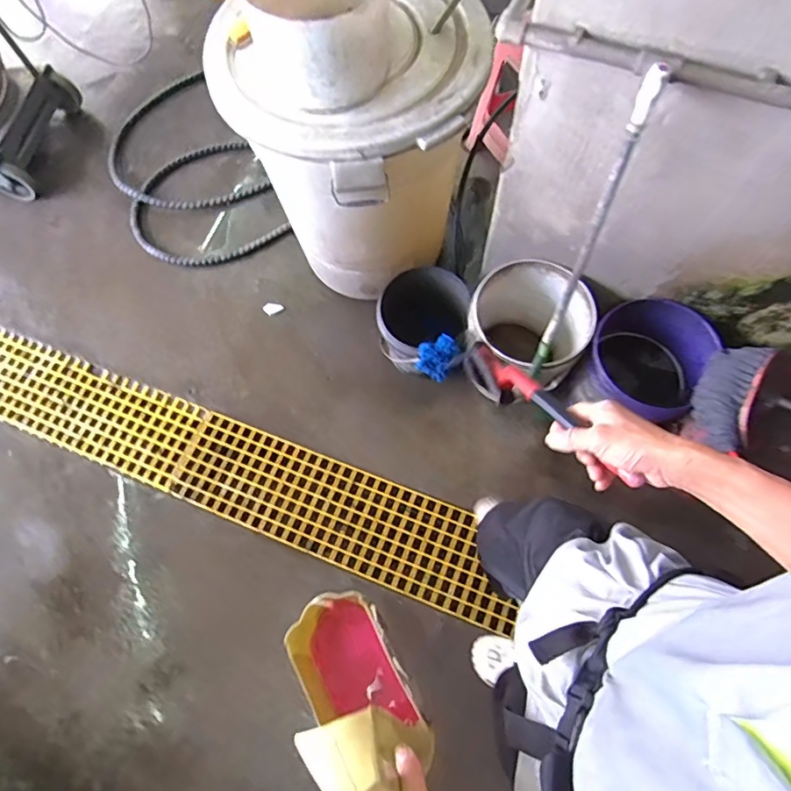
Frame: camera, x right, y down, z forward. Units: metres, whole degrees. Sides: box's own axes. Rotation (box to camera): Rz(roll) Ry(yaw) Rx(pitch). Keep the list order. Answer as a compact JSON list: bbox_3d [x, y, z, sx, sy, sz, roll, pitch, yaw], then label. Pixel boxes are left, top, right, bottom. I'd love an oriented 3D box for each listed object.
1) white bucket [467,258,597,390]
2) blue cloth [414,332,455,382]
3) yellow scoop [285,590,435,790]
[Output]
[{"bbox_3d":[0.341,-0.143,1.390,0.281,0.366,0.274,-1,70,2],"label":"white bucket"},{"bbox_3d":[0.106,-0.098,1.367,0.085,0.160,0.072,15,73,7],"label":"blue cloth"},{"bbox_3d":[-0.033,0.327,0.564,0.118,0.296,0.185,-43,91,-12],"label":"yellow scoop"}]

